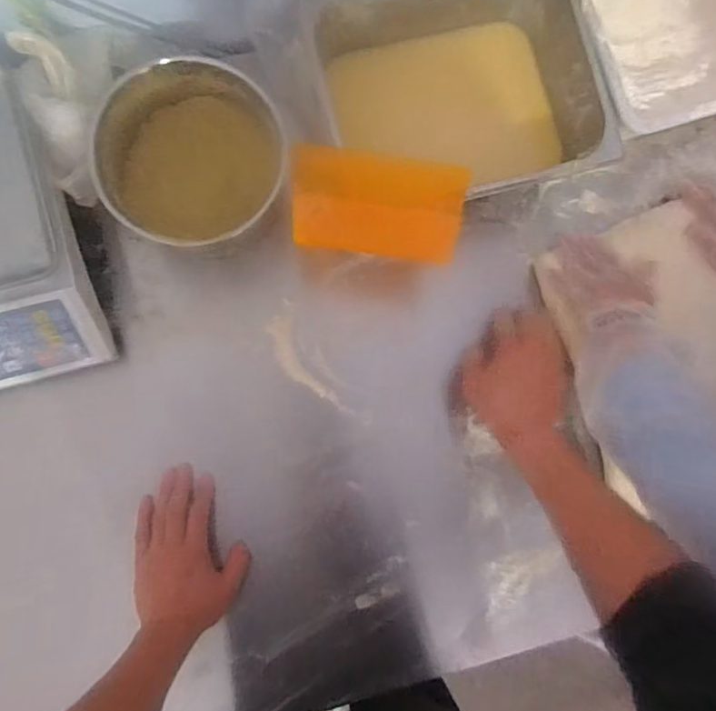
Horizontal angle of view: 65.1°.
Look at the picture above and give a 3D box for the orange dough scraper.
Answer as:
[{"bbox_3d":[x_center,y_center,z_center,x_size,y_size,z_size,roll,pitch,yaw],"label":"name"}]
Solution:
[{"bbox_3d":[0.022,-0.156,0.589,0.179,0.005,0.101,6,109,-8],"label":"orange dough scraper"}]

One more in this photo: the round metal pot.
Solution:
[{"bbox_3d":[-0.186,-0.230,0.629,0.191,0.098,0.196,0,85,-4],"label":"round metal pot"}]

